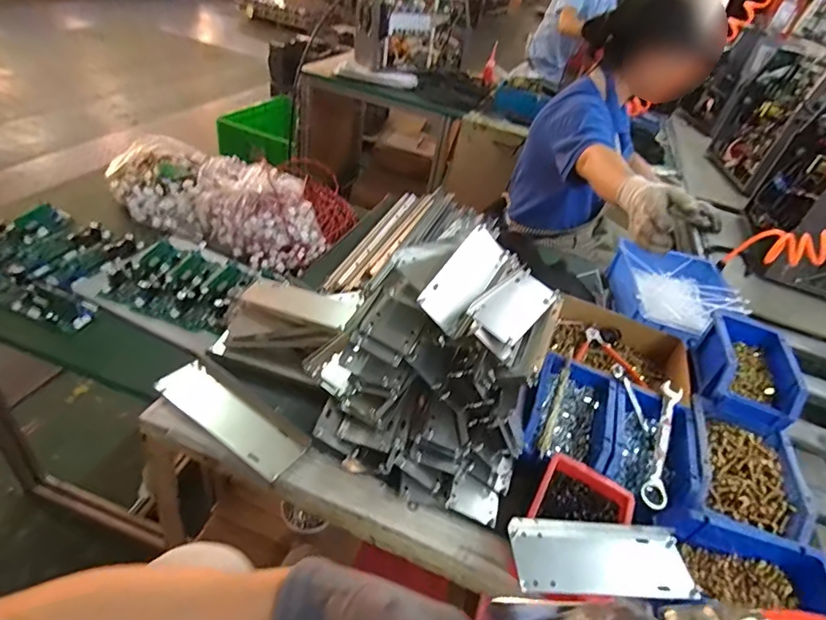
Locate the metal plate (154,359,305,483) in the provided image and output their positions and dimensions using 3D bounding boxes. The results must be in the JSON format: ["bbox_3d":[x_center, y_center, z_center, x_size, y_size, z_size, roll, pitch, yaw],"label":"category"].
[{"bbox_3d":[-0.217,0.127,0.558,0.190,0.008,0.059,31,31,17],"label":"metal plate"}]

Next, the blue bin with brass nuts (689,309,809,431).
[{"bbox_3d":[0.474,0.084,0.676,0.102,0.071,0.157,16,38,11],"label":"blue bin with brass nuts"}]

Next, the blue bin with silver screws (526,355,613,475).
[{"bbox_3d":[0.208,0.136,0.624,0.101,0.060,0.166,18,38,14],"label":"blue bin with silver screws"}]

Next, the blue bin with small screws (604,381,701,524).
[{"bbox_3d":[0.295,0.180,0.595,0.102,0.056,0.180,18,38,13],"label":"blue bin with small screws"}]

